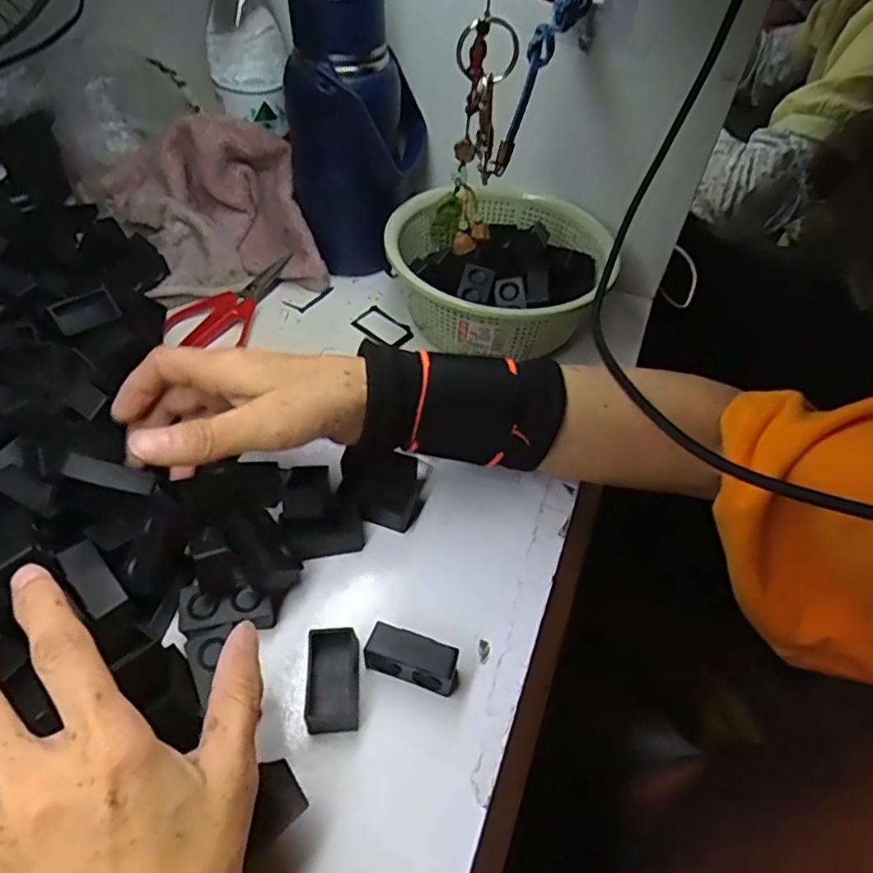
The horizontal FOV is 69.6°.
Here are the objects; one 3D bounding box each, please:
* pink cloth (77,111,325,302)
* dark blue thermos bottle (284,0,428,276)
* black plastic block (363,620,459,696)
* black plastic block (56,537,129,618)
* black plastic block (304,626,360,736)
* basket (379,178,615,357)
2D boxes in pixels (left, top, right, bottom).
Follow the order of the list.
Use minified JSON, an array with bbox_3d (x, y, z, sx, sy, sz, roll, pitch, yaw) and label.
[{"bbox_3d":[-0.204,-0.203,0.533,0.152,0.098,0.185,-20,53,-22],"label":"pink cloth"},{"bbox_3d":[-0.064,-0.244,0.498,0.094,0.208,0.102,9,48,2],"label":"dark blue thermos bottle"},{"bbox_3d":[-0.011,0.105,0.295,0.043,0.023,0.016,17,49,9],"label":"black plastic block"},{"bbox_3d":[-0.156,0.065,0.285,0.016,0.010,0.041,-33,59,-30],"label":"black plastic block"},{"bbox_3d":[-0.048,0.113,0.290,0.023,0.018,0.043,0,49,-6],"label":"black plastic block"},{"bbox_3d":[0.048,-0.135,0.504,0.168,0.069,0.173,3,48,-3],"label":"basket"}]

